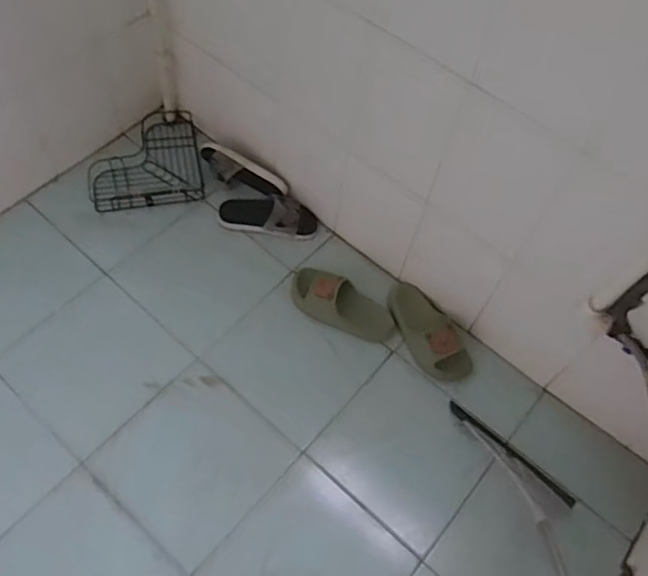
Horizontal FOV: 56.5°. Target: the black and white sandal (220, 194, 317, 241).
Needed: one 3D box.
[{"bbox_3d":[-0.129,-0.172,1.402,0.234,0.059,0.100,14,59,4],"label":"black and white sandal"}]

